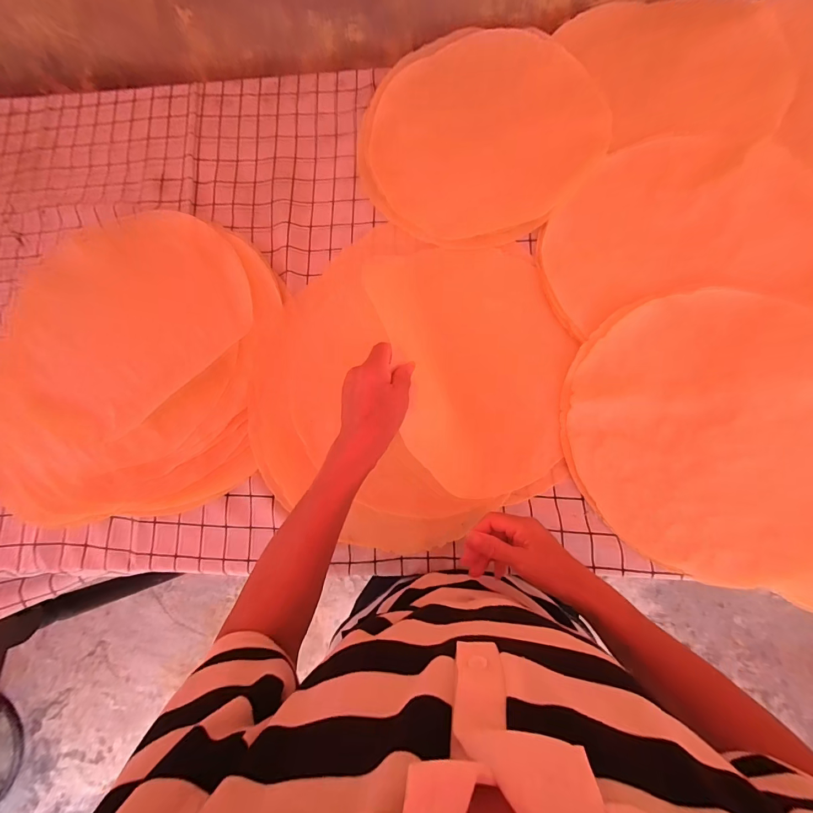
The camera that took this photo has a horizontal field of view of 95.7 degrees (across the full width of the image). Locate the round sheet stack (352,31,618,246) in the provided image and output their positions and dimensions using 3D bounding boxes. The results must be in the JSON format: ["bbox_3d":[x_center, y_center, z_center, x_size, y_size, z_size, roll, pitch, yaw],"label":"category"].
[{"bbox_3d":[0.099,-0.418,0.560,0.340,0.023,0.341,-1,81,5],"label":"round sheet stack"}]

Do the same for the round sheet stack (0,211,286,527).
[{"bbox_3d":[-0.420,-0.069,0.533,0.452,0.035,0.467,-1,81,5],"label":"round sheet stack"}]

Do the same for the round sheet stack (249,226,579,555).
[{"bbox_3d":[0.001,-0.035,0.504,0.414,0.026,0.429,-1,81,5],"label":"round sheet stack"}]

